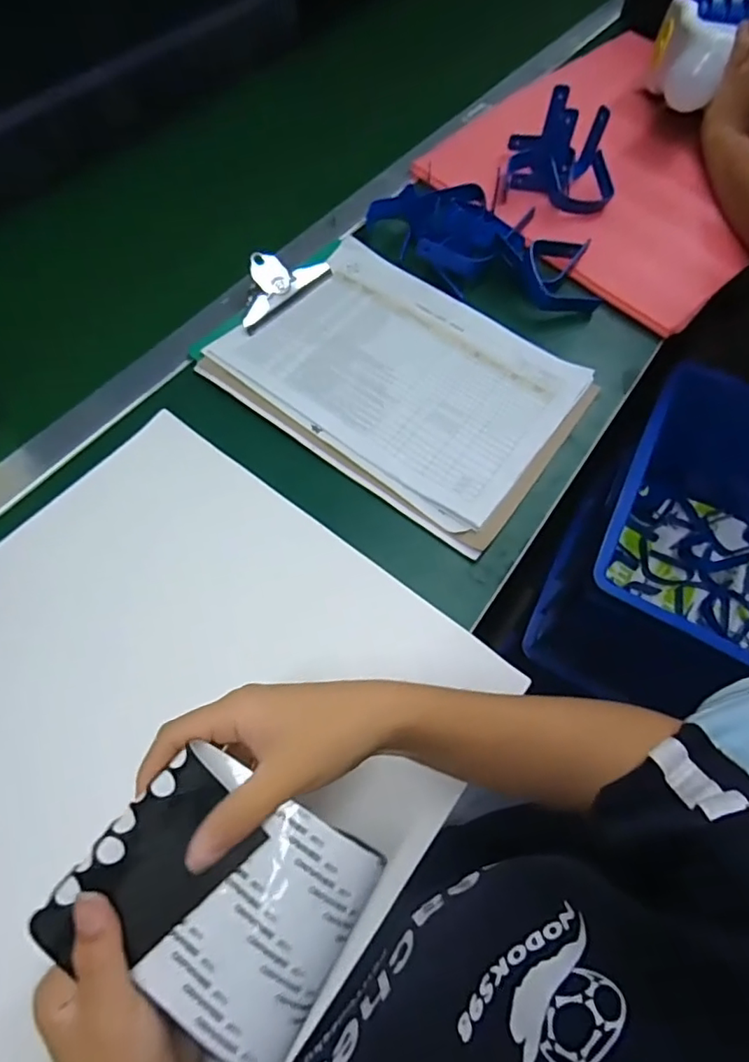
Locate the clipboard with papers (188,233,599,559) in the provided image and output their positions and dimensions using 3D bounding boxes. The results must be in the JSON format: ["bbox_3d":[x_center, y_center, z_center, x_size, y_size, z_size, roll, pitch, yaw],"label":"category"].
[{"bbox_3d":[0.021,-0.150,0.513,0.317,0.021,0.231,34,65,14],"label":"clipboard with papers"}]

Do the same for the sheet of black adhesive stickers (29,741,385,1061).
[{"bbox_3d":[-0.071,0.169,0.258,0.123,0.012,0.101,32,77,1],"label":"sheet of black adhesive stickers"}]

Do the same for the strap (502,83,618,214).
[{"bbox_3d":[0.218,-0.435,0.638,0.131,0.061,0.130,19,63,6],"label":"strap"}]

